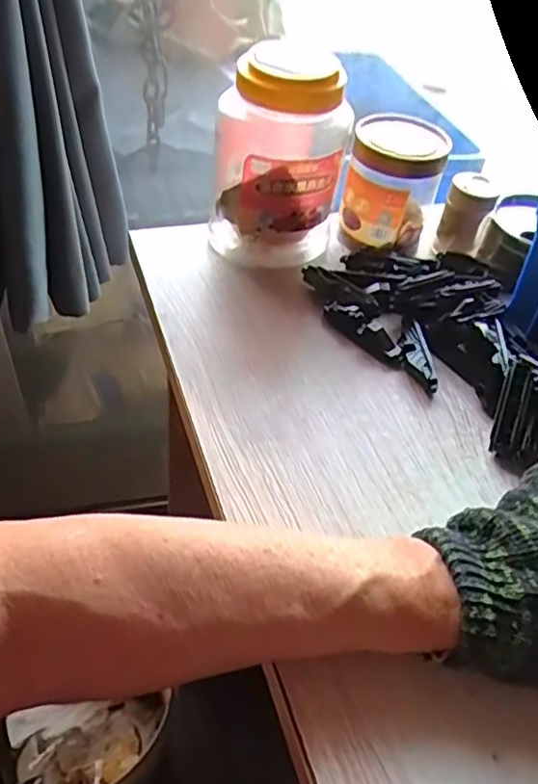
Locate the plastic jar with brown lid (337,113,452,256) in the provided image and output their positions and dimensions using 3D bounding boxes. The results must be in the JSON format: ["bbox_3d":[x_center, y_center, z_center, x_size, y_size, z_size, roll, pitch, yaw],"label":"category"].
[{"bbox_3d":[0.114,-0.195,0.603,0.087,0.107,0.074,11,45,3],"label":"plastic jar with brown lid"}]

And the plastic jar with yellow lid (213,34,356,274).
[{"bbox_3d":[0.008,-0.210,0.584,0.106,0.168,0.123,4,45,-4],"label":"plastic jar with yellow lid"}]

